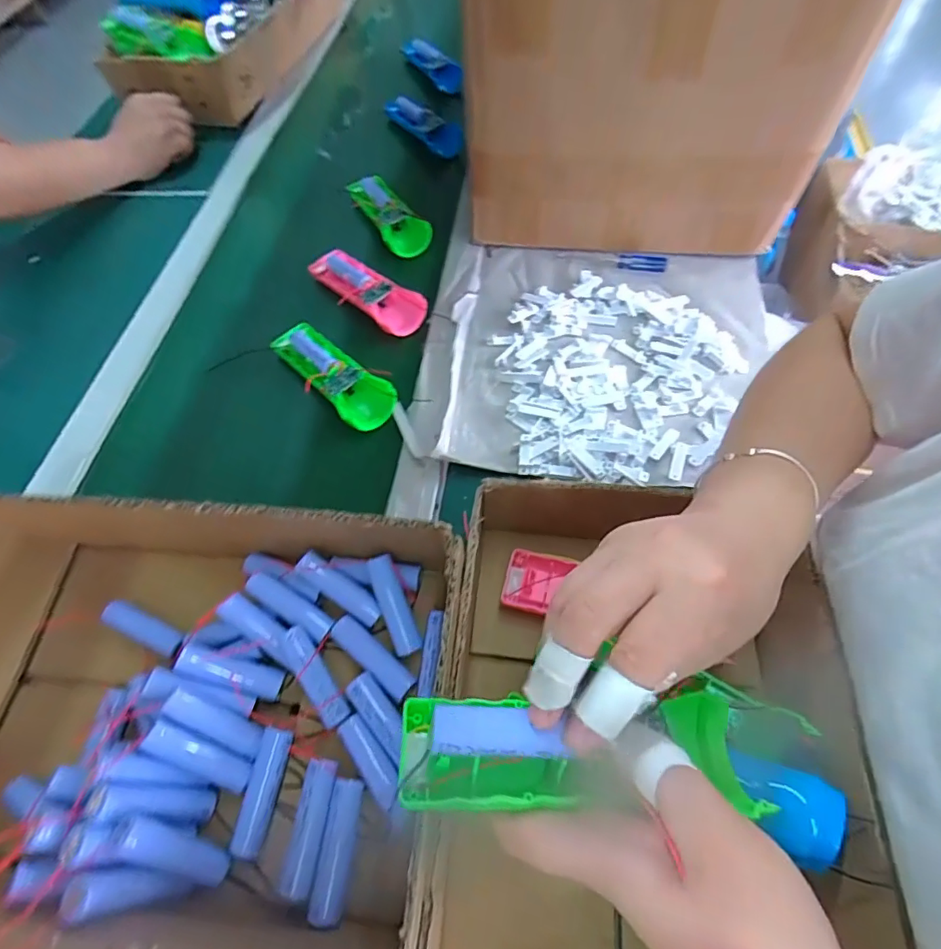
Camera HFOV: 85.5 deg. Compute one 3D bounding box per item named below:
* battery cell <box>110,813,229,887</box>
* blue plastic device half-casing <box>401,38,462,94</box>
[{"bbox_3d":[-0.162,0.205,0.277,0.016,0.071,0.017,9,54,50],"label":"battery cell"},{"bbox_3d":[-0.060,-0.646,0.800,0.038,0.033,0.142,-29,64,-13],"label":"blue plastic device half-casing"}]

